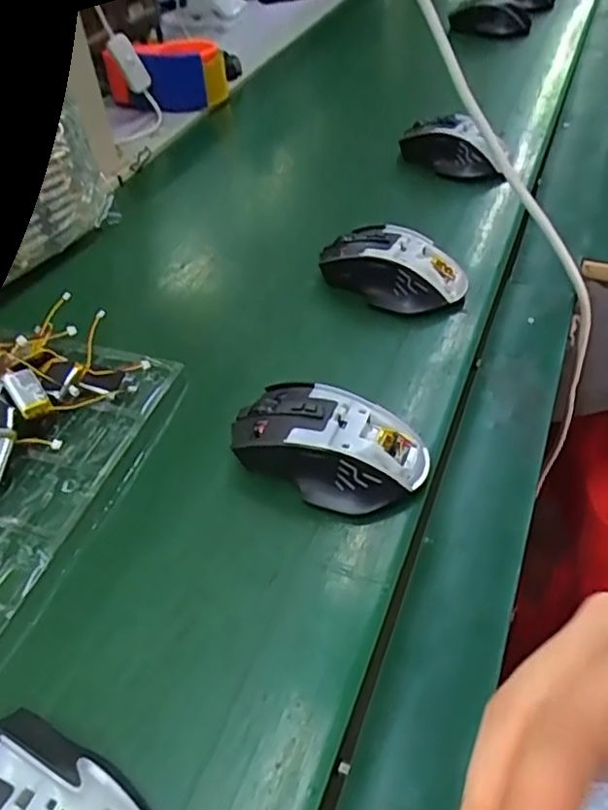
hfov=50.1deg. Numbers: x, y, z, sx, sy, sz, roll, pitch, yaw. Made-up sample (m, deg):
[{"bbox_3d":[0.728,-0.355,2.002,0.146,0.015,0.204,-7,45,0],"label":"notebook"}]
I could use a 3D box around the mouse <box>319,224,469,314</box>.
[{"bbox_3d":[0.067,-0.105,0.500,0.112,0.040,0.061,23,51,26],"label":"mouse"}]

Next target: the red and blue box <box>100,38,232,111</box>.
[{"bbox_3d":[-0.158,-0.388,0.759,0.125,0.069,0.059,-4,44,2],"label":"red and blue box"}]

